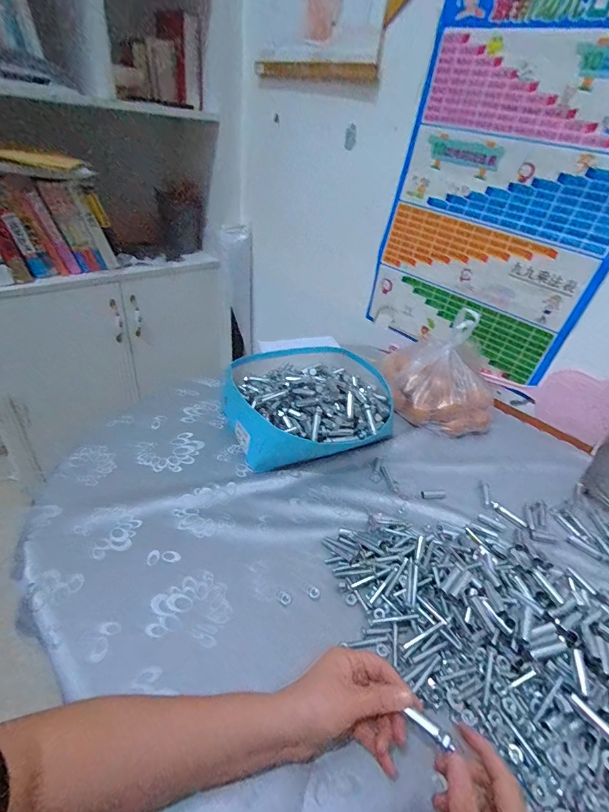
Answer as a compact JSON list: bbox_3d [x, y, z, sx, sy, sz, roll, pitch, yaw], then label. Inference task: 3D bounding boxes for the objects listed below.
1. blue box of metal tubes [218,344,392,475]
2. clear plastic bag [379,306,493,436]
[{"bbox_3d":[0.011,-0.019,0.698,0.297,0.108,0.280,-7,39,-17],"label":"blue box of metal tubes"},{"bbox_3d":[0.280,-0.084,0.762,0.221,0.185,0.203,12,38,8],"label":"clear plastic bag"}]

